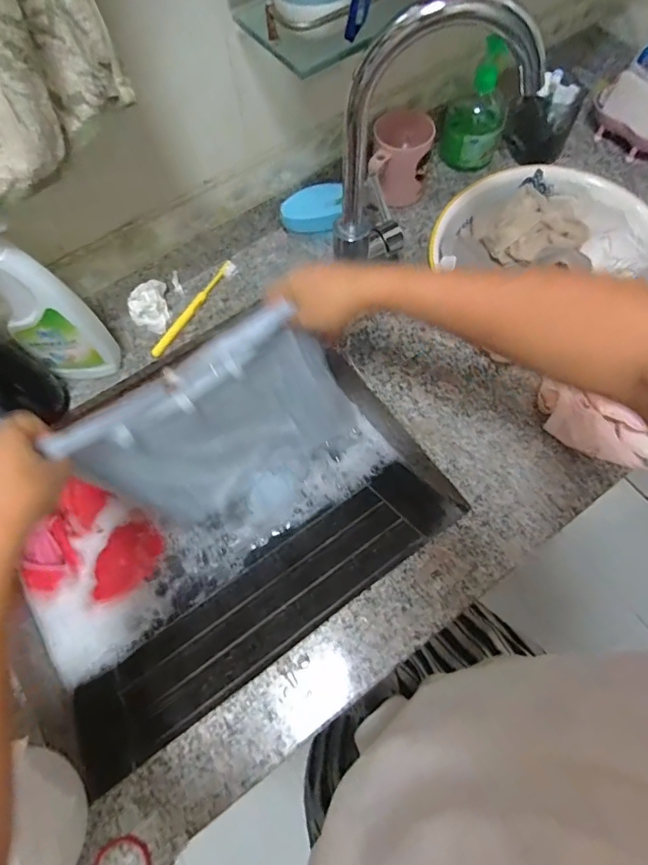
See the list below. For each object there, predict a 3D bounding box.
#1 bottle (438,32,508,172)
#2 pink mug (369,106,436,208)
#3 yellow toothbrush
[{"bbox_3d":[0.223,-0.464,0.692,0.058,0.150,0.077,-43,73,-15],"label":"bottle"},{"bbox_3d":[0.114,-0.401,0.705,0.079,0.095,0.120,6,67,4],"label":"pink mug"},{"bbox_3d":[-0.179,-0.172,0.659,0.021,0.011,0.173,31,71,13],"label":"yellow toothbrush"}]

